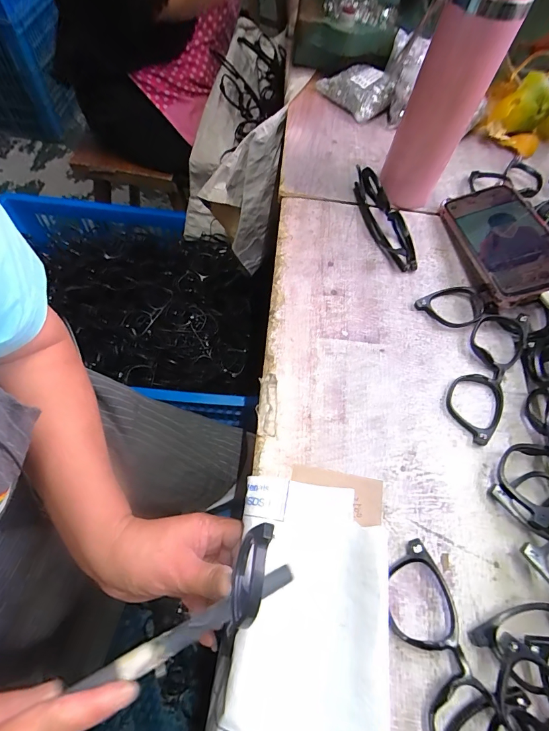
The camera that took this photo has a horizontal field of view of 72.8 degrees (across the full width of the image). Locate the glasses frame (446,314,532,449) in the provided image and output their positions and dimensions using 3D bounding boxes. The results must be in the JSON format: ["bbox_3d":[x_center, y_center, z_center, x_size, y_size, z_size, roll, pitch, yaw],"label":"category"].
[{"bbox_3d":[0.198,0.004,0.342,0.049,0.019,0.140,29,65,11],"label":"glasses frame"}]

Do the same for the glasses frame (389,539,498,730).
[{"bbox_3d":[0.106,0.187,0.241,0.045,0.023,0.130,-9,64,-8],"label":"glasses frame"}]

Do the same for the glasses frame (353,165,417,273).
[{"bbox_3d":[0.122,-0.171,0.411,0.027,0.042,0.139,-10,64,-9],"label":"glasses frame"}]

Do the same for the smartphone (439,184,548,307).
[{"bbox_3d":[0.241,-0.132,0.393,0.079,0.017,0.162,-18,53,15],"label":"smartphone"}]

